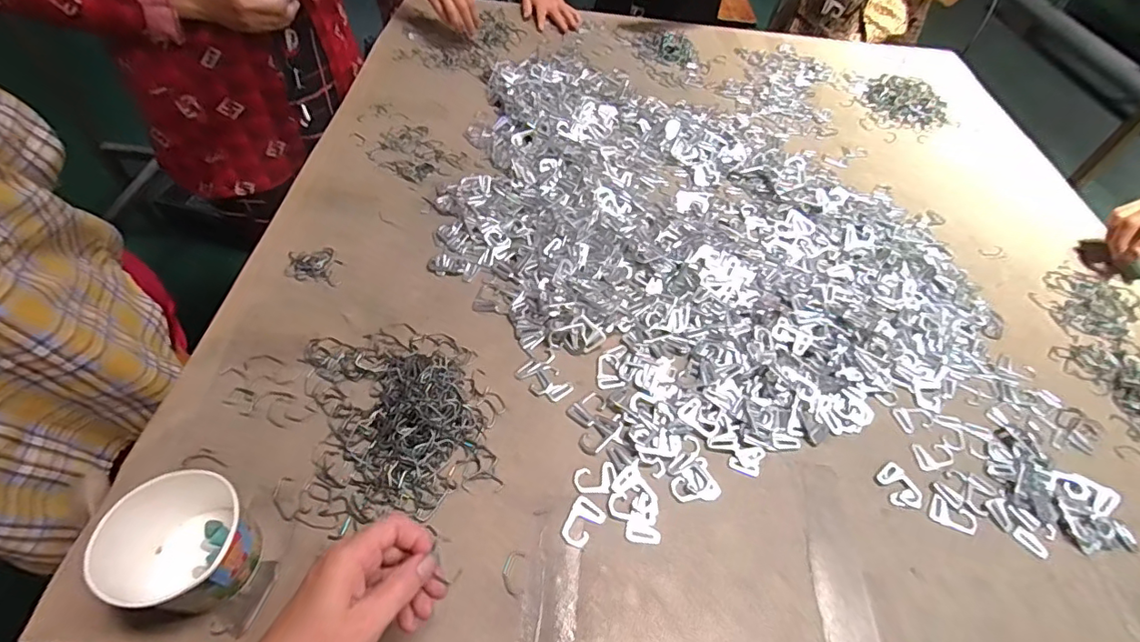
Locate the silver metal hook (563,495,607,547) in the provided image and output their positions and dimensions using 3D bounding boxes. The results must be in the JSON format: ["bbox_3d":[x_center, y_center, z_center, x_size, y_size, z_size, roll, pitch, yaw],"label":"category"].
[{"bbox_3d":[0.013,0.179,0.465,0.029,0.004,0.042,22,53,12],"label":"silver metal hook"}]

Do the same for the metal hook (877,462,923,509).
[{"bbox_3d":[0.318,0.160,0.506,0.031,0.004,0.044,-10,53,-14],"label":"metal hook"}]

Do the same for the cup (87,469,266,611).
[{"bbox_3d":[-0.290,0.172,0.395,0.088,0.072,0.093,-35,63,-29],"label":"cup"}]

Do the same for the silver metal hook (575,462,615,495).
[{"bbox_3d":[0.024,0.148,0.492,0.038,0.004,0.028,-3,52,-8],"label":"silver metal hook"}]

